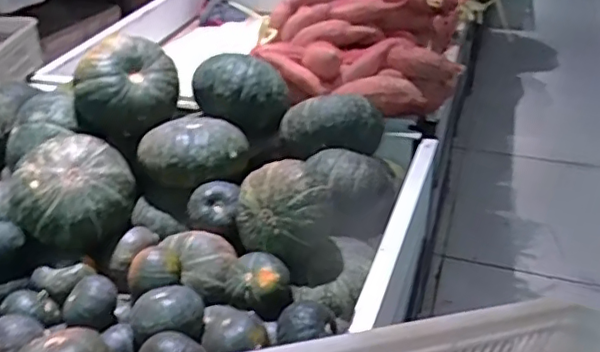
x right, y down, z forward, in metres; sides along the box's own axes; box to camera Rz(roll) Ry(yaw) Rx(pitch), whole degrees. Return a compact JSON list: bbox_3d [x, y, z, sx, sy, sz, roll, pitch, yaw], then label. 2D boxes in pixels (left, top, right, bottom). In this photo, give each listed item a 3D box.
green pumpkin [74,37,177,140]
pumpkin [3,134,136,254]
[{"bbox_3d":[-0.303,-0.158,1.050,0.116,0.141,0.159,21,38,29],"label":"green pumpkin"},{"bbox_3d":[-0.365,0.022,0.949,0.184,0.145,0.182,-17,37,-25],"label":"pumpkin"}]

